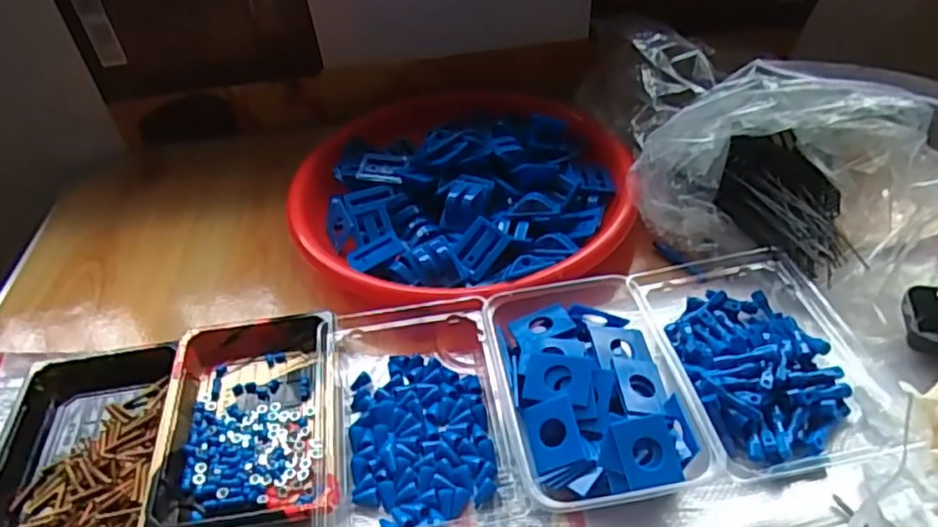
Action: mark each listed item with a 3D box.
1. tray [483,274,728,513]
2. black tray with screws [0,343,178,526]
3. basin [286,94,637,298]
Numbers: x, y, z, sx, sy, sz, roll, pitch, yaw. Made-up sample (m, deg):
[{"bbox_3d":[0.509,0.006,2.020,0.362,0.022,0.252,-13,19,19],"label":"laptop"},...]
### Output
[{"bbox_3d":[0.076,0.080,0.429,0.109,0.037,0.163,-10,42,-4],"label":"tray"},{"bbox_3d":[-0.248,0.121,0.429,0.107,0.022,0.161,-10,42,-5],"label":"black tray with screws"},{"bbox_3d":[-0.005,-0.074,0.600,0.286,0.056,0.283,-3,42,3],"label":"basin"}]

